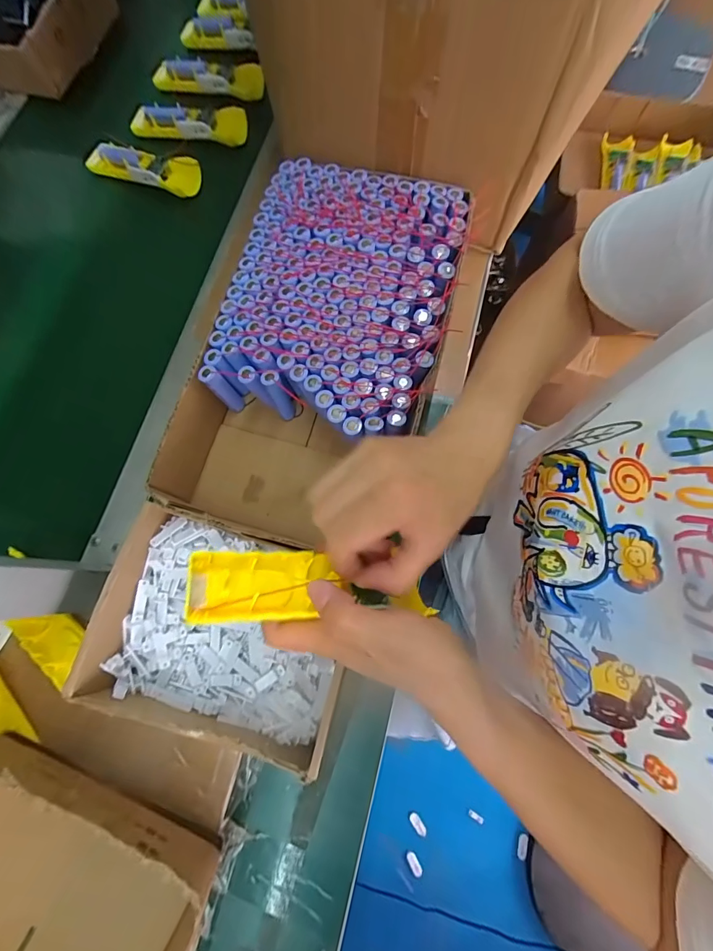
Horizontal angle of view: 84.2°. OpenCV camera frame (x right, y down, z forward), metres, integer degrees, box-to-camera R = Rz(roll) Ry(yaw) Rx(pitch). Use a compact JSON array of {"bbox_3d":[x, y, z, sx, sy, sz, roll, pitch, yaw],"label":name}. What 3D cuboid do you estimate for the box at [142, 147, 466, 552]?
[{"bbox_3d":[-0.036,-0.118,0.419,0.241,0.080,0.373,16,77,6],"label":"box"}]

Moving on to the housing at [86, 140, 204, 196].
[{"bbox_3d":[-0.284,-0.404,0.518,0.156,0.029,0.047,18,77,7],"label":"housing"}]

